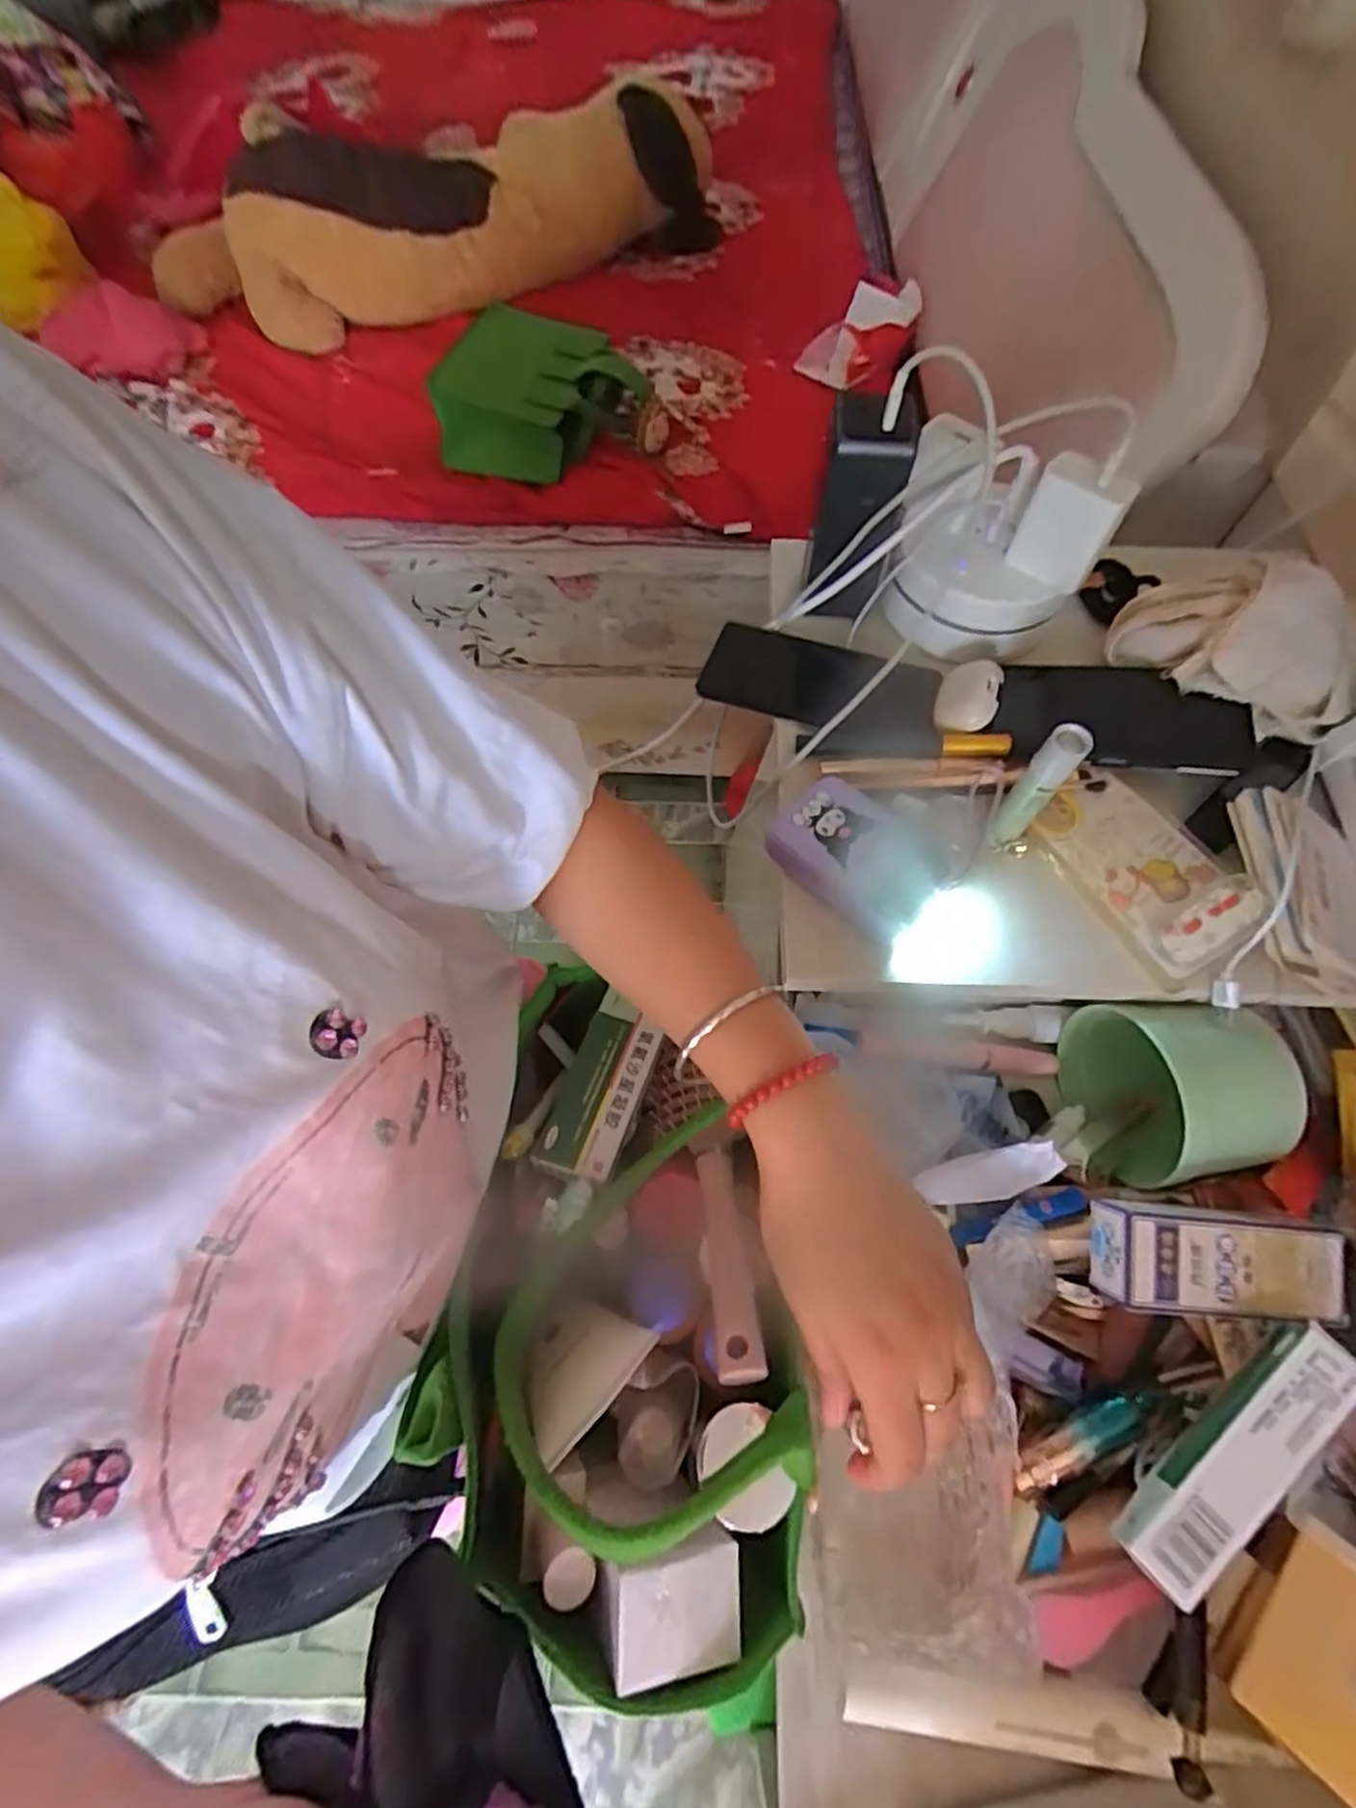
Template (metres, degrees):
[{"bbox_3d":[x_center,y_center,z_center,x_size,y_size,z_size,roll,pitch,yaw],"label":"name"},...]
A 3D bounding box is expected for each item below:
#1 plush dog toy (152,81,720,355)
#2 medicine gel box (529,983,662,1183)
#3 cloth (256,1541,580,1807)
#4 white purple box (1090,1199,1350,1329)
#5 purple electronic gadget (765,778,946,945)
[{"bbox_3d":[-0.343,-1.143,1.164,0.956,0.175,0.365,-23,68,-10],"label":"plush dog toy"},{"bbox_3d":[-0.046,0.111,0.432,0.049,0.021,0.109,14,52,7],"label":"medicine gel box"},{"bbox_3d":[-0.076,0.288,0.227,0.125,0.052,0.071,12,58,51],"label":"cloth"},{"bbox_3d":[0.276,0.182,0.358,0.122,0.023,0.048,6,66,3],"label":"white purple box"},{"bbox_3d":[0.107,-0.029,0.425,0.094,0.026,0.071,37,70,16],"label":"purple electronic gadget"}]

